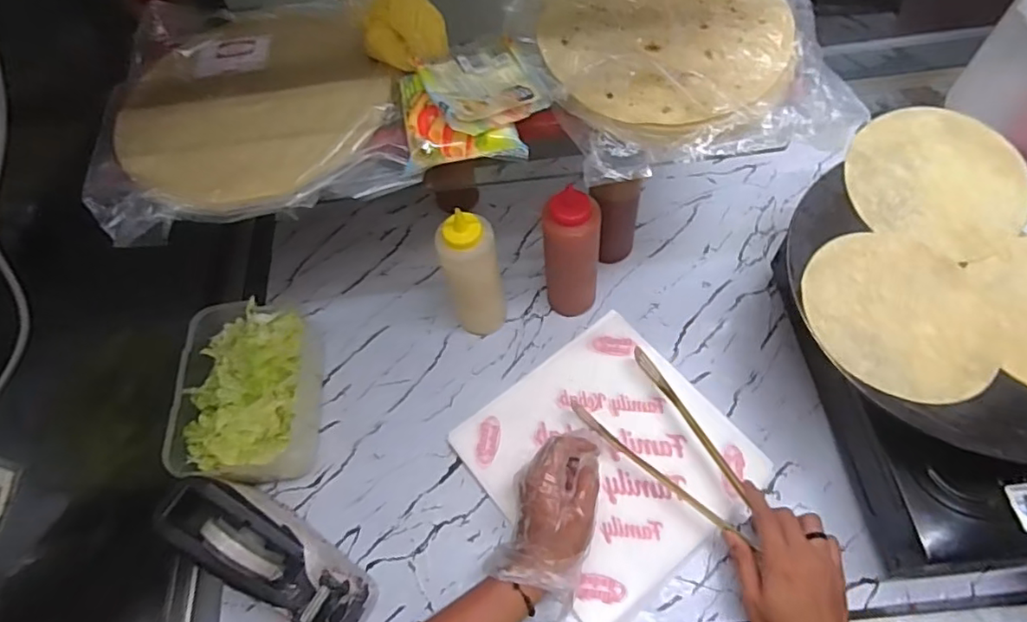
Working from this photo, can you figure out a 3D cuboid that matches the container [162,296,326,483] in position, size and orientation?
[{"bbox_3d":[-0.290,0.091,0.657,0.139,0.094,0.209,-4,61,0],"label":"container"}]

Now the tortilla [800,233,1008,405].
[{"bbox_3d":[0.367,0.002,0.547,0.174,0.011,0.175,-1,61,2],"label":"tortilla"}]

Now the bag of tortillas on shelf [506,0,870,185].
[{"bbox_3d":[0.139,-0.270,0.538,0.265,0.043,0.311,-13,61,-5],"label":"bag of tortillas on shelf"}]

